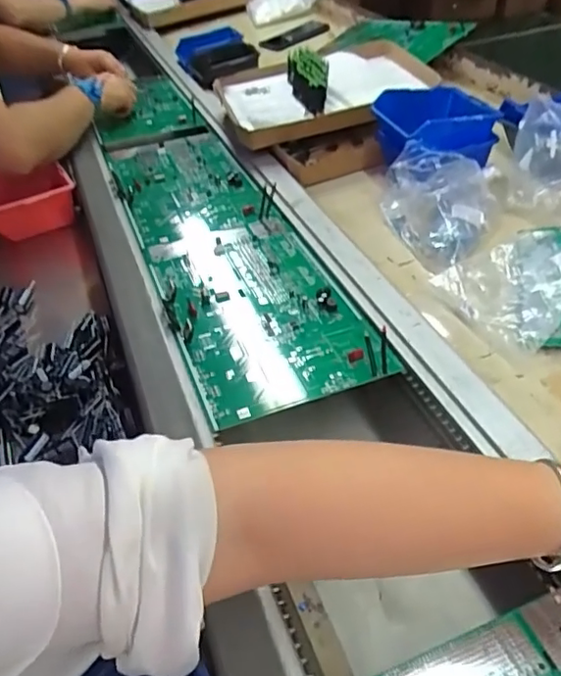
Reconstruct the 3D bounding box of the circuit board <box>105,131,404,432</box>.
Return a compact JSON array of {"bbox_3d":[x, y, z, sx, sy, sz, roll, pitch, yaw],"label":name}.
[{"bbox_3d":[-0.092,-0.149,0.748,0.185,0.013,0.664,-15,43,-15],"label":"circuit board"}]

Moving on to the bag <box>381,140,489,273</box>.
[{"bbox_3d":[0.182,-0.154,0.671,0.130,0.086,0.161,9,42,12],"label":"bag"}]

